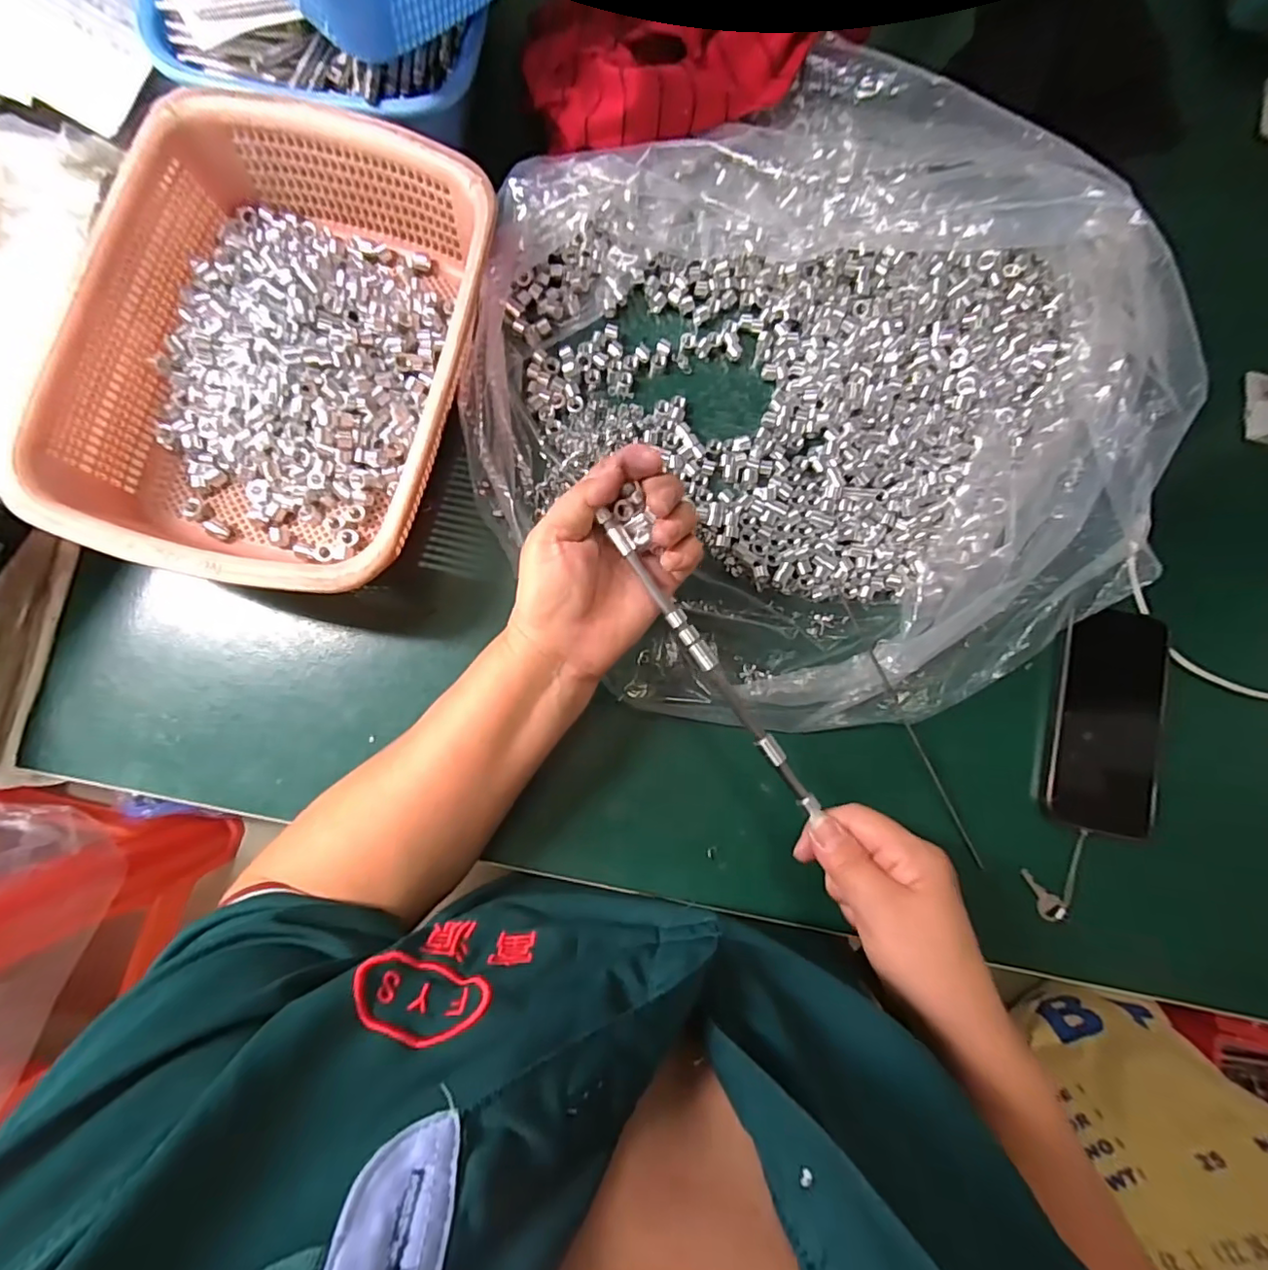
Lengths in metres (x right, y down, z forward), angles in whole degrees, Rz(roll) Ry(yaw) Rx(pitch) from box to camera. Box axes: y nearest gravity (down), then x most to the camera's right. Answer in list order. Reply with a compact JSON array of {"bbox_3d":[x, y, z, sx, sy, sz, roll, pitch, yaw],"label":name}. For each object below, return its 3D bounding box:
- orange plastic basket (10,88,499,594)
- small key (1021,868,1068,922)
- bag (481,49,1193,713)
[{"bbox_3d":[-0.214,-0.174,0.354,0.212,0.078,0.288,10,82,-4],"label":"orange plastic basket"},{"bbox_3d":[0.285,0.181,0.393,0.017,0.005,0.035,-34,76,9],"label":"small key"},{"bbox_3d":[0.123,-0.161,0.359,0.432,0.125,0.432,-23,85,-8],"label":"bag"}]

